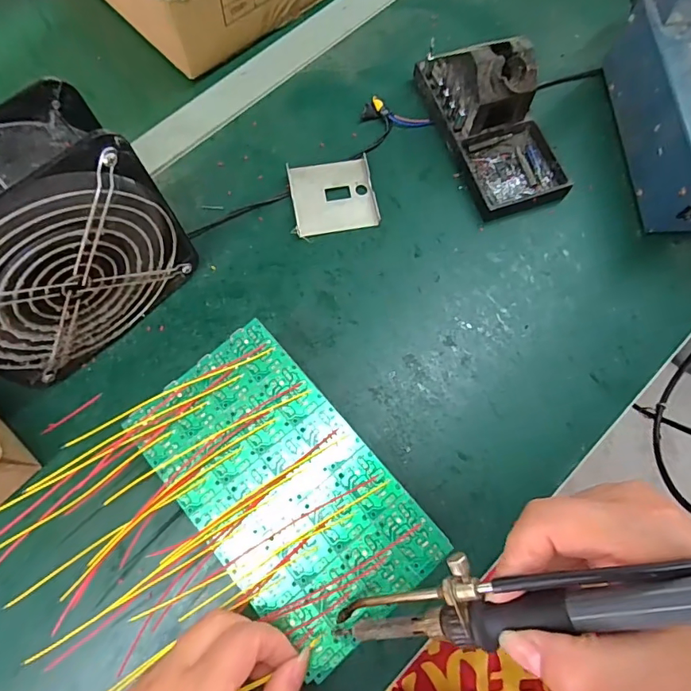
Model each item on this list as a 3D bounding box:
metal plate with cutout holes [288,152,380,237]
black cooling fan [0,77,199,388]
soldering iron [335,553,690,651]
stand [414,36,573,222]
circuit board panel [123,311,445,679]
[{"bbox_3d":[-0.010,-0.126,0.392,0.068,0.012,0.064,-10,72,-3],"label":"metal plate with cutout holes"},{"bbox_3d":[-0.183,-0.054,0.296,0.146,0.154,0.056,-42,76,-12],"label":"black cooling fan"},{"bbox_3d":[0.076,0.094,0.179,0.200,0.023,0.030,-25,67,31],"label":"soldering iron"},{"bbox_3d":[0.124,-0.197,0.381,0.078,0.067,0.160,-18,72,-6],"label":"stand"},{"bbox_3d":[-0.037,0.079,0.272,0.099,0.009,0.177,-40,74,-11],"label":"circuit board panel"}]

